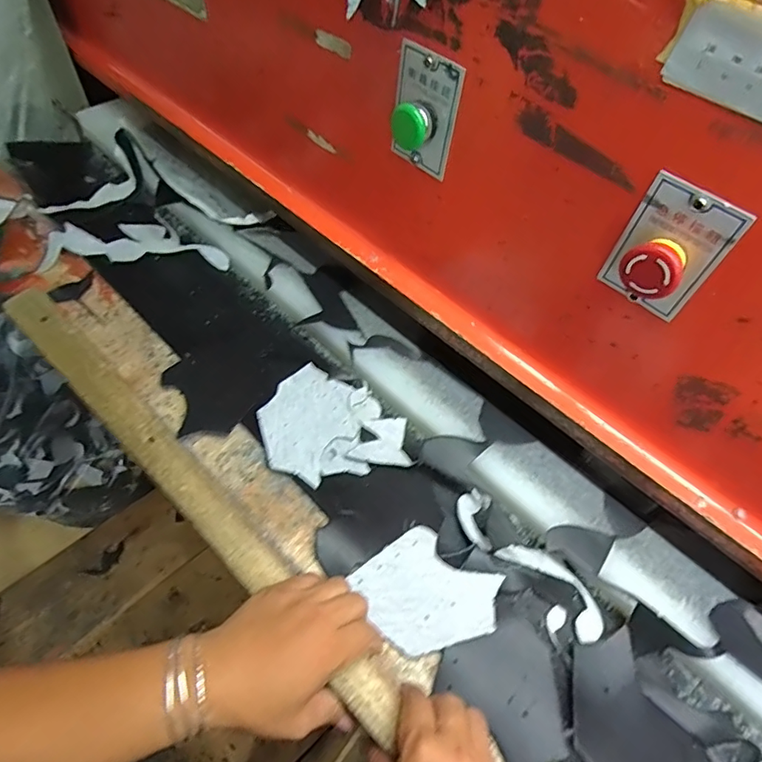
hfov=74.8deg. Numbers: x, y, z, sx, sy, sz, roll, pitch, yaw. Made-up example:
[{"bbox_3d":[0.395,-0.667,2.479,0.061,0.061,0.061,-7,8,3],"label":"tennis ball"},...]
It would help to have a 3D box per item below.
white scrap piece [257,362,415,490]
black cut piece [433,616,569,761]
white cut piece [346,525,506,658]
[{"bbox_3d":[-0.055,0.043,0.540,0.145,0.010,0.137,-8,56,-21],"label":"white scrap piece"},{"bbox_3d":[0.104,0.254,0.396,0.089,0.004,0.101,-17,60,-16],"label":"black cut piece"},{"bbox_3d":[0.042,0.185,0.439,0.104,0.006,0.103,-31,63,-27],"label":"white cut piece"}]

